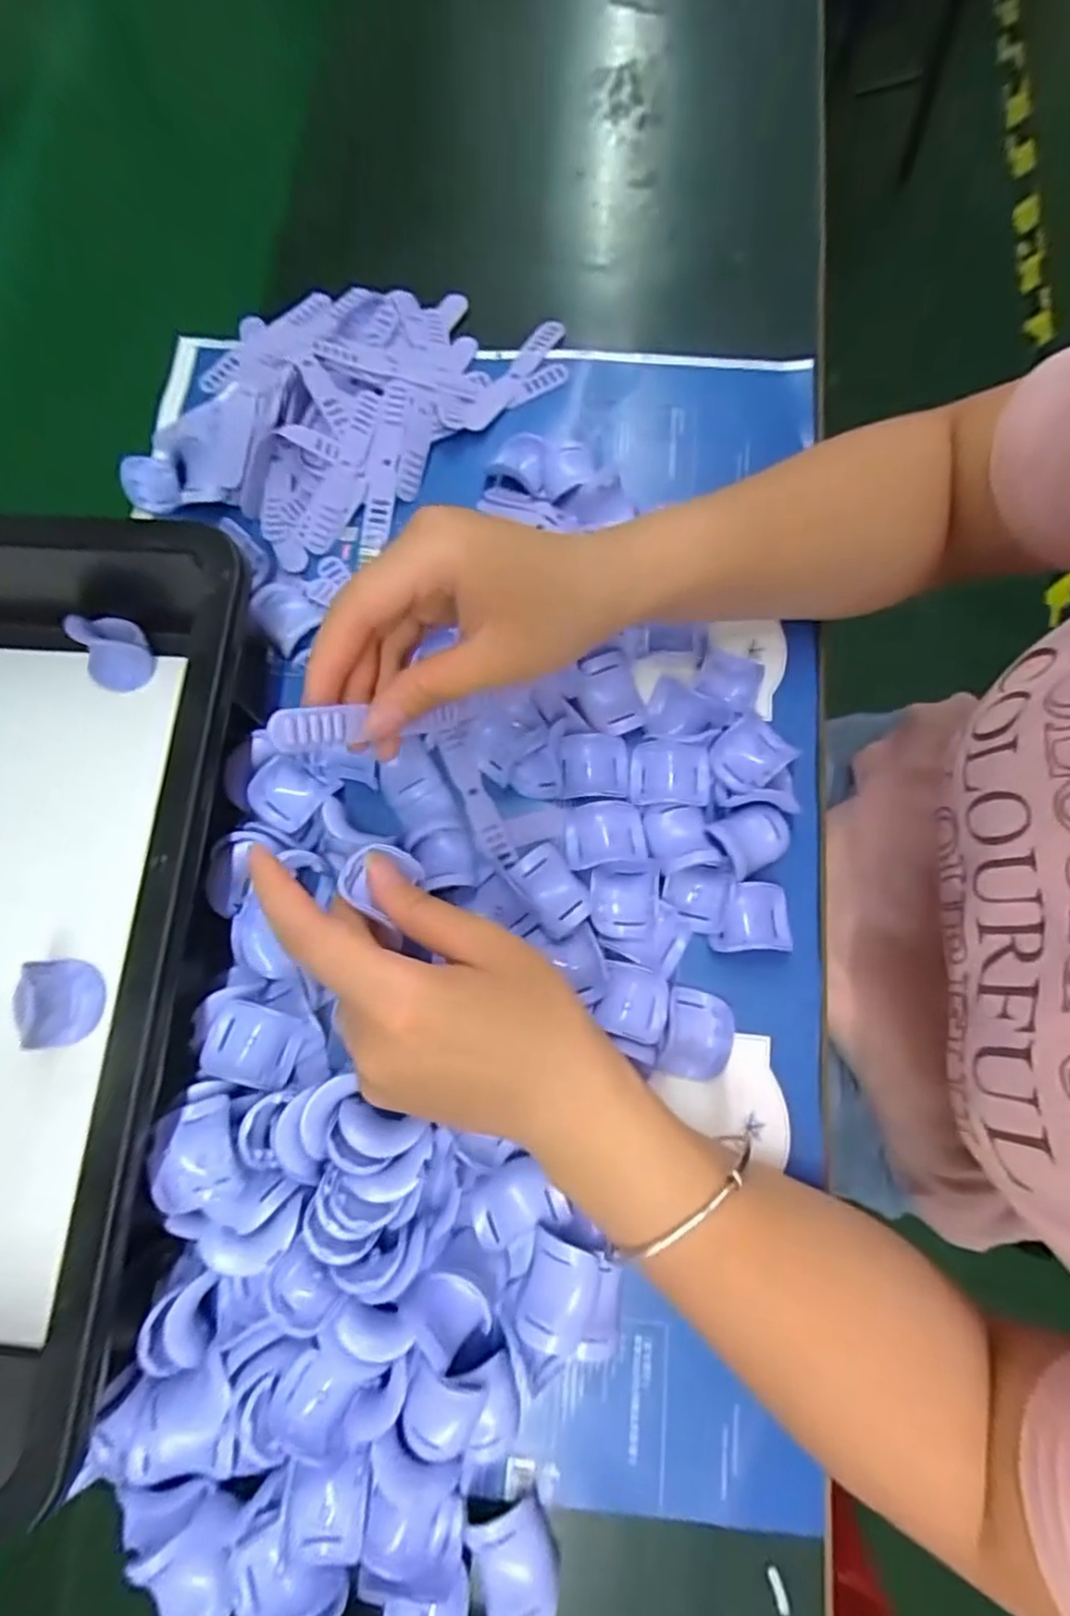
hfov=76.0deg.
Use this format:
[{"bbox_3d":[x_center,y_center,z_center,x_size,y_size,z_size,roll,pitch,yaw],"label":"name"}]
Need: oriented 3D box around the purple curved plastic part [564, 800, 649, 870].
[{"bbox_3d":[0.033,0.012,0.322,0.038,0.010,0.029,-8,77,1],"label":"purple curved plastic part"}]

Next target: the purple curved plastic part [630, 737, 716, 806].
[{"bbox_3d":[0.065,-0.017,0.328,0.038,0.010,0.031,4,77,3],"label":"purple curved plastic part"}]

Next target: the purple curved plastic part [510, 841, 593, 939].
[{"bbox_3d":[0.008,0.038,0.317,0.024,0.008,0.040,-36,78,-6],"label":"purple curved plastic part"}]

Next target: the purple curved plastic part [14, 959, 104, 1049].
[{"bbox_3d":[-0.209,0.085,0.302,0.022,0.028,0.037,-5,77,1],"label":"purple curved plastic part"}]

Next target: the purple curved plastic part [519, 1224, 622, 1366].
[{"bbox_3d":[0.016,0.194,0.276,0.039,0.023,0.041,13,78,6],"label":"purple curved plastic part"}]

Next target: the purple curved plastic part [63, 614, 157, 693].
[{"bbox_3d":[-0.211,-0.080,0.337,0.035,0.024,0.032,-1,77,3],"label":"purple curved plastic part"}]

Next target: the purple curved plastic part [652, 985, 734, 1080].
[{"bbox_3d":[0.072,0.102,0.305,0.031,0.016,0.039,15,78,6],"label":"purple curved plastic part"}]

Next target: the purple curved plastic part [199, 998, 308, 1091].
[{"bbox_3d":[-0.120,0.101,0.293,0.038,0.016,0.031,20,65,-13],"label":"purple curved plastic part"}]

